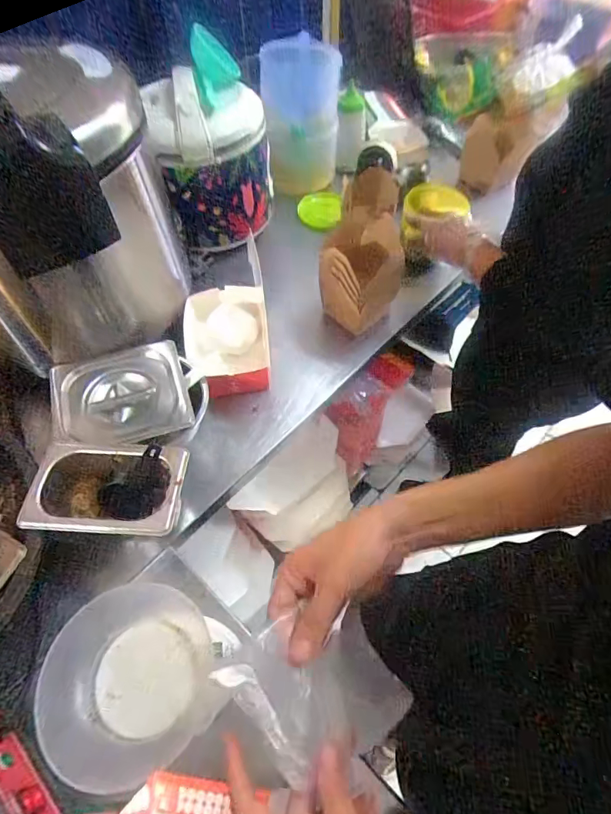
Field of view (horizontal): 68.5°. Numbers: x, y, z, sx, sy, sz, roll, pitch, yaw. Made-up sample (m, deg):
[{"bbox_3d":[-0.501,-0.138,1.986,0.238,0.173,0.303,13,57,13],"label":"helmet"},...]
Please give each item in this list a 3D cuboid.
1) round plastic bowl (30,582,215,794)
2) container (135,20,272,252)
[{"bbox_3d":[-0.178,0.275,0.453,0.164,0.042,0.170,-1,56,1],"label":"round plastic bowl"},{"bbox_3d":[-0.157,-0.450,0.771,0.179,0.264,0.198,-8,57,-3],"label":"container"}]

